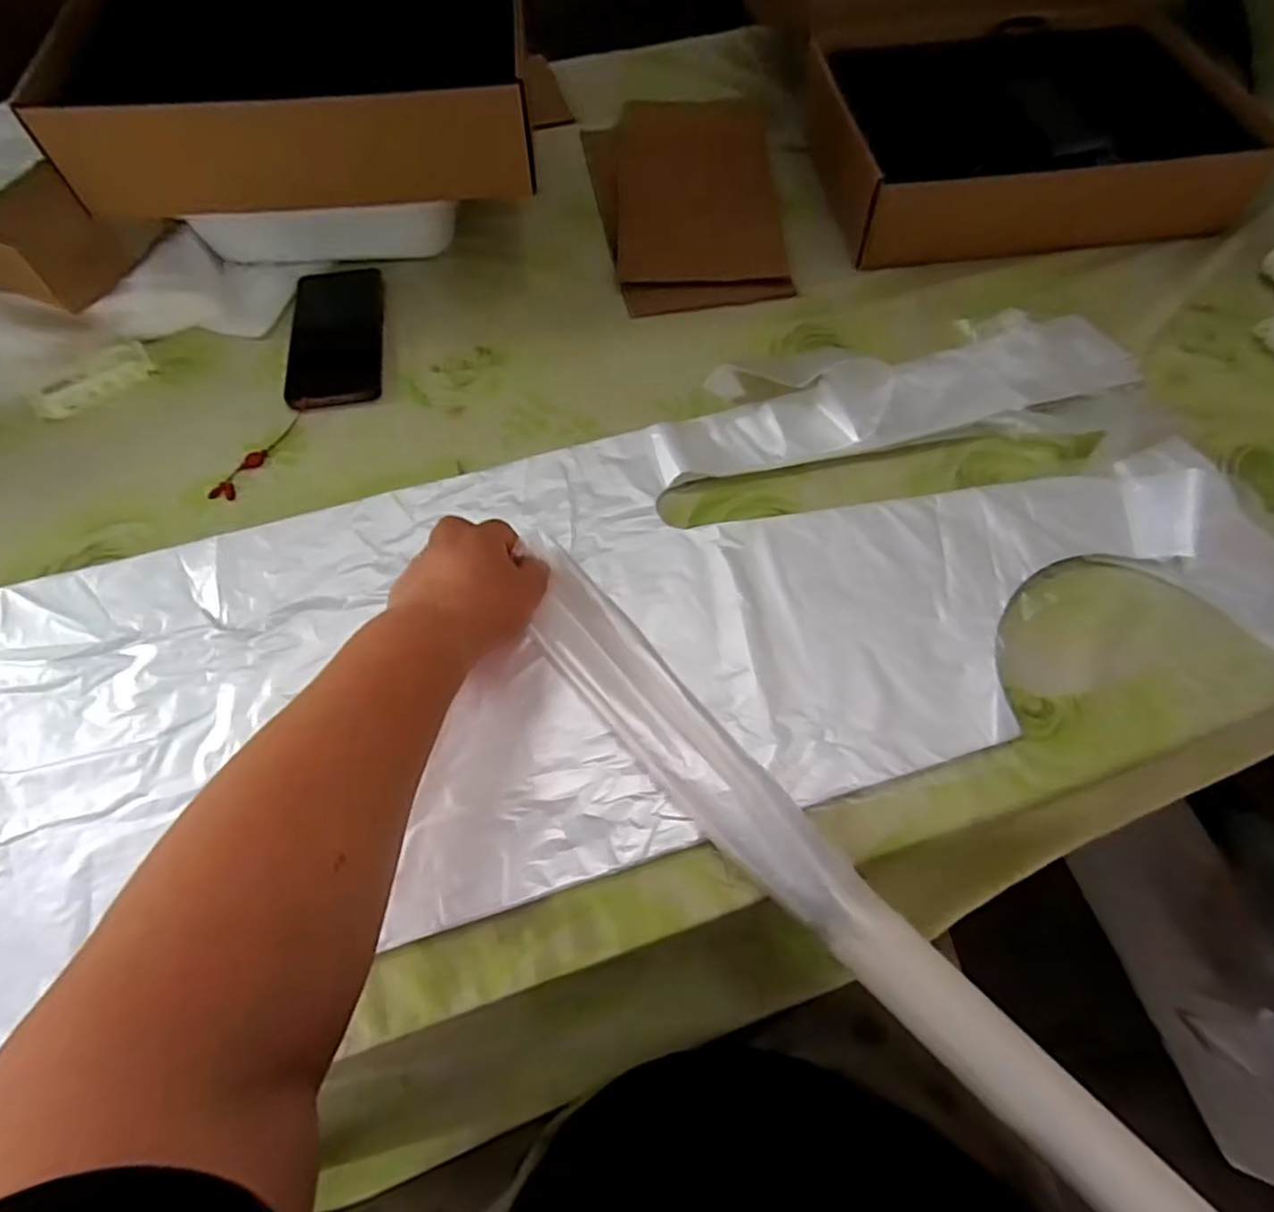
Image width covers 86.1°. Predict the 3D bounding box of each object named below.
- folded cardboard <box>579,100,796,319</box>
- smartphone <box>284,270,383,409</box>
[{"bbox_3d":[0.050,-0.399,0.664,0.171,0.032,0.272,-7,62,-2],"label":"folded cardboard"},{"bbox_3d":[-0.263,-0.238,0.595,0.077,0.014,0.168,-9,62,-4],"label":"smartphone"}]

